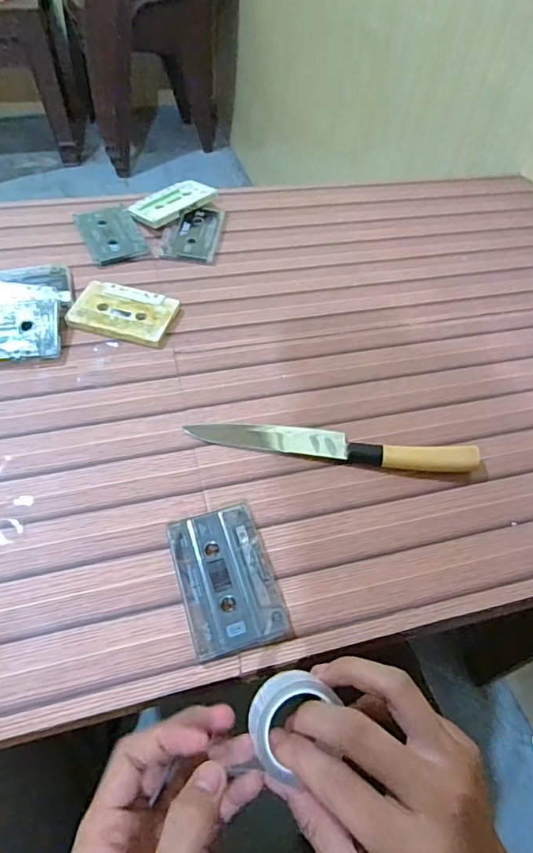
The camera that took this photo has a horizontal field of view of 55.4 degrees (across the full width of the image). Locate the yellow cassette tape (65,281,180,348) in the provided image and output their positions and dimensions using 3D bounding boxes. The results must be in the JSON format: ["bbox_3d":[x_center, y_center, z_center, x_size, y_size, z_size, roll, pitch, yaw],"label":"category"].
[{"bbox_3d":[-0.146,-0.114,0.518,0.098,0.012,0.068,14,54,6],"label":"yellow cassette tape"}]

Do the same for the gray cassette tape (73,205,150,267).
[{"bbox_3d":[-0.183,-0.227,0.597,0.062,0.013,0.097,-22,58,-19],"label":"gray cassette tape"}]

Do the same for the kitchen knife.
[{"bbox_3d":[0.056,0.015,0.435,0.242,0.016,0.026,8,53,2],"label":"kitchen knife"}]

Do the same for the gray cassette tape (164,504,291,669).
[{"bbox_3d":[-0.028,0.106,0.361,0.065,0.013,0.103,-13,55,-13],"label":"gray cassette tape"}]

